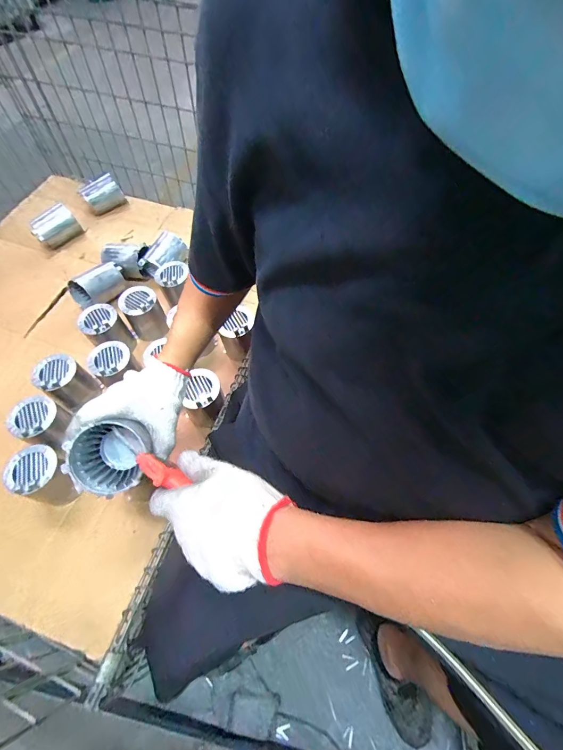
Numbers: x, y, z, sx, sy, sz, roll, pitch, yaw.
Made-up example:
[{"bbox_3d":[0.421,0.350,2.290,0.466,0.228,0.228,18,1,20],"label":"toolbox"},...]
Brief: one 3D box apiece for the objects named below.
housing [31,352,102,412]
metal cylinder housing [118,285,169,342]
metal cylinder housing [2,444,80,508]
[{"bbox_3d":[-0.469,0.020,0.737,0.098,0.118,0.085,31,64,16],"label":"housing"},{"bbox_3d":[-0.346,-0.154,0.843,0.084,0.113,0.086,0,60,-1],"label":"metal cylinder housing"},{"bbox_3d":[-0.439,0.196,0.634,0.087,0.126,0.086,0,60,-1],"label":"metal cylinder housing"}]

